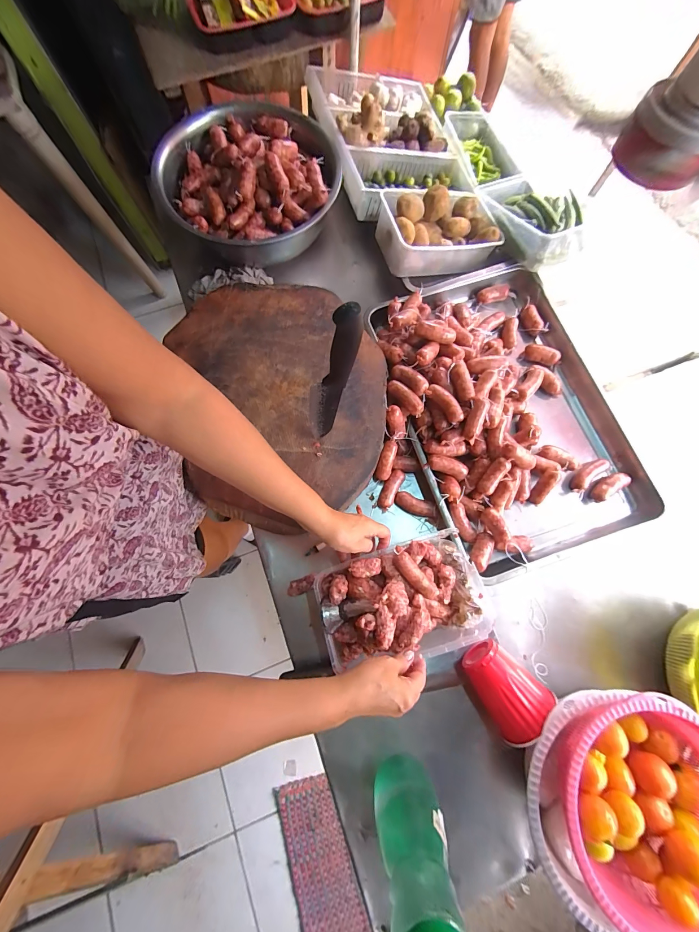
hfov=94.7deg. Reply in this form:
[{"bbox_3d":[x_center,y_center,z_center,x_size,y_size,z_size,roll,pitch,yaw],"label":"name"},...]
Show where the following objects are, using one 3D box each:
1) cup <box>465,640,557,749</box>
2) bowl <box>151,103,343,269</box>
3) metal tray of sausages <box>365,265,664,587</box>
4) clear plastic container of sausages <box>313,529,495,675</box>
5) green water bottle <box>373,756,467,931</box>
[{"bbox_3d":[0.230,0.334,0.495,0.097,0.087,0.114,-41,79,-8],"label":"cup"},{"bbox_3d":[-0.207,-0.603,0.684,0.360,0.138,0.349,0,76,1],"label":"bowl"},{"bbox_3d":[0.294,-0.123,0.617,0.434,0.125,0.576,-21,77,-4],"label":"metal tray of sausages"},{"bbox_3d":[0.085,0.208,0.491,0.255,0.075,0.160,-17,76,-3],"label":"clear plastic container of sausages"},{"bbox_3d":[0.077,0.462,0.367,0.087,0.299,0.073,-18,76,-3],"label":"green water bottle"}]

